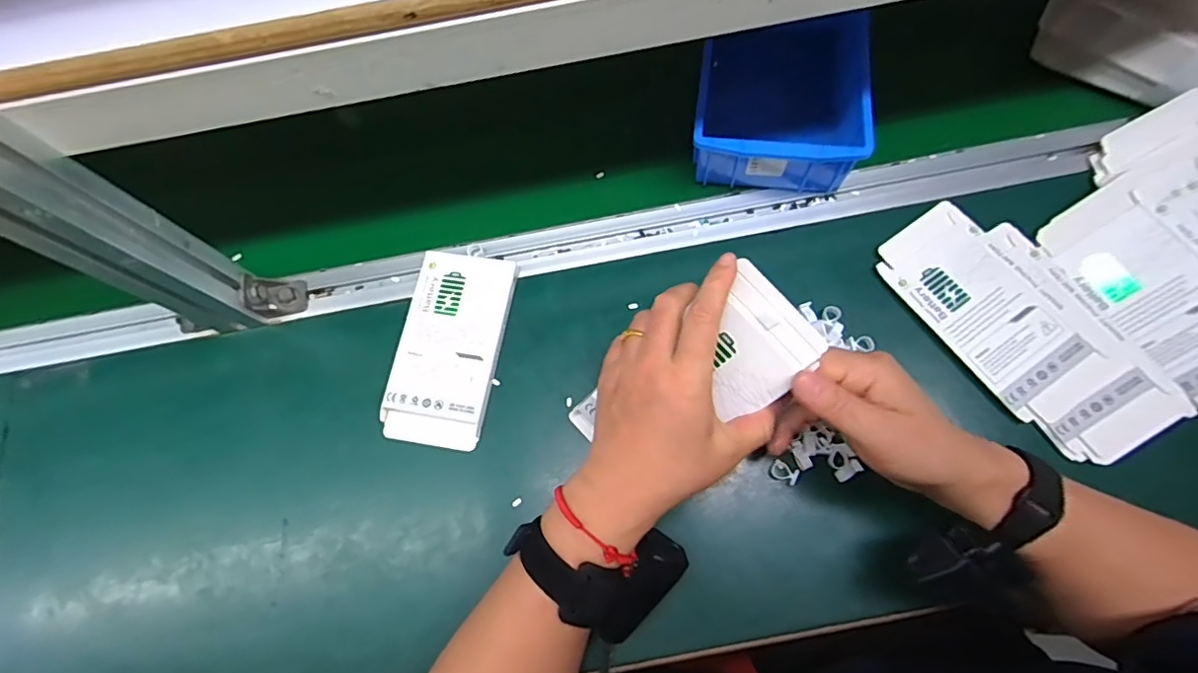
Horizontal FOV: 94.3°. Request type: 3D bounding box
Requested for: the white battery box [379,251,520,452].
[{"bbox_3d":[-0.119,0.009,0.446,0.080,0.016,0.154,9,74,5],"label":"white battery box"}]

